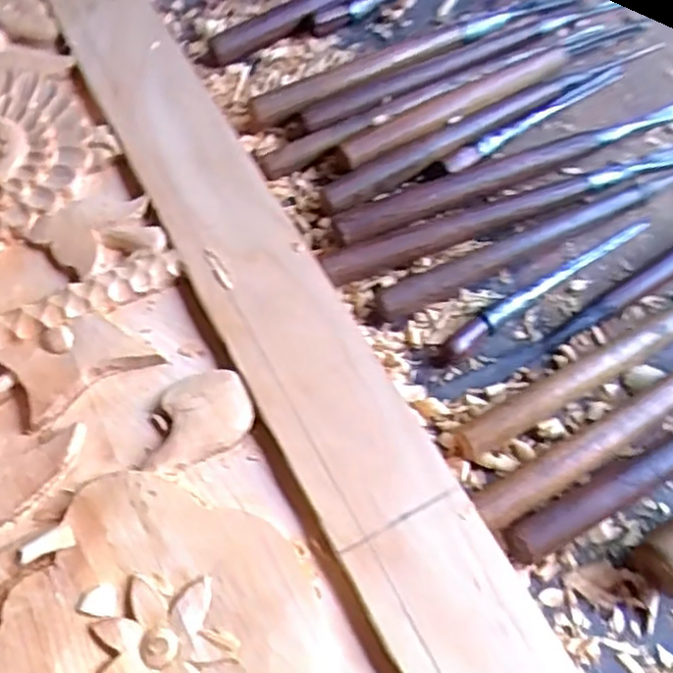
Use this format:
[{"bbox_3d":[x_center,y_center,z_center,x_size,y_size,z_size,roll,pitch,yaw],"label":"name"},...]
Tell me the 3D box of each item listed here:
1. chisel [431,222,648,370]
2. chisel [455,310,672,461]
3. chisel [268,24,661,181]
[{"bbox_3d":[0.106,-0.027,0.360,0.144,0.012,0.011,-32,66,-18],"label":"chisel"},{"bbox_3d":[0.162,-0.006,0.343,0.249,0.015,0.015,-27,65,-16],"label":"chisel"},{"bbox_3d":[0.078,-0.155,0.426,0.286,0.024,0.021,-29,65,-16],"label":"chisel"}]

